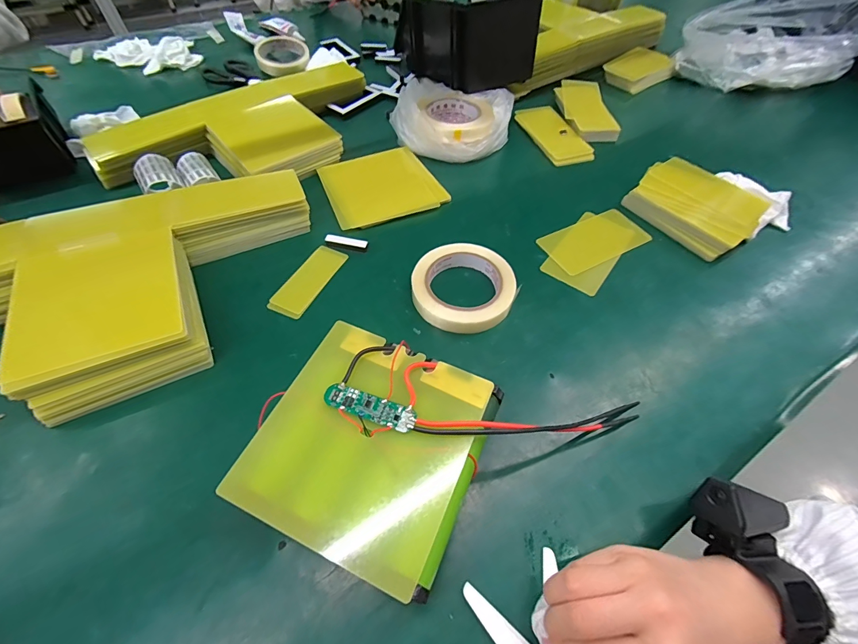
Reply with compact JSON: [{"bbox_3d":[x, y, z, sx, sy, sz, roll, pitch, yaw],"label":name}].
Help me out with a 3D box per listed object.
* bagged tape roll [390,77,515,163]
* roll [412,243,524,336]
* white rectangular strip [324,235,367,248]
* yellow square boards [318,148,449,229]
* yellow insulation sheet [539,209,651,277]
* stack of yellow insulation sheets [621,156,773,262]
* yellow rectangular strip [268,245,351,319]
[{"bbox_3d":[0.034,-0.323,0.585,0.181,0.059,0.146,18,58,11],"label":"bagged tape roll"},{"bbox_3d":[0.038,-0.039,0.415,0.111,0.028,0.107,1,56,-1],"label":"roll"},{"bbox_3d":[-0.103,-0.099,0.466,0.053,0.011,0.010,8,56,4],"label":"white rectangular strip"},{"bbox_3d":[-0.068,-0.197,0.531,0.153,0.004,0.147,-19,59,-14],"label":"yellow square boards"},{"bbox_3d":[0.214,-0.107,0.483,0.139,0.007,0.071,-25,59,-19],"label":"yellow insulation sheet"},{"bbox_3d":[0.353,-0.156,0.499,0.116,0.032,0.144,-32,63,-21],"label":"stack of yellow insulation sheets"},{"bbox_3d":[-0.139,-0.049,0.430,0.044,0.004,0.103,22,59,13],"label":"yellow rectangular strip"}]

